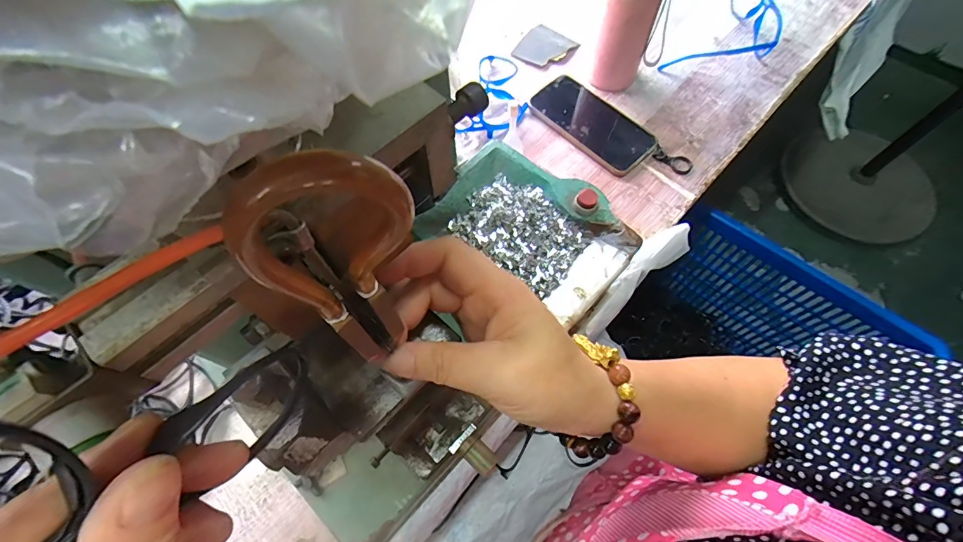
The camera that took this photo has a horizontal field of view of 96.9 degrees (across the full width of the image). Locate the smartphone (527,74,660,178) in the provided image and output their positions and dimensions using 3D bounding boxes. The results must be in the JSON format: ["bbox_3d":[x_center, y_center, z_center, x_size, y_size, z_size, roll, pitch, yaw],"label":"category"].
[{"bbox_3d":[0.141,-0.190,0.539,0.084,0.014,0.158,-39,72,-15],"label":"smartphone"}]

